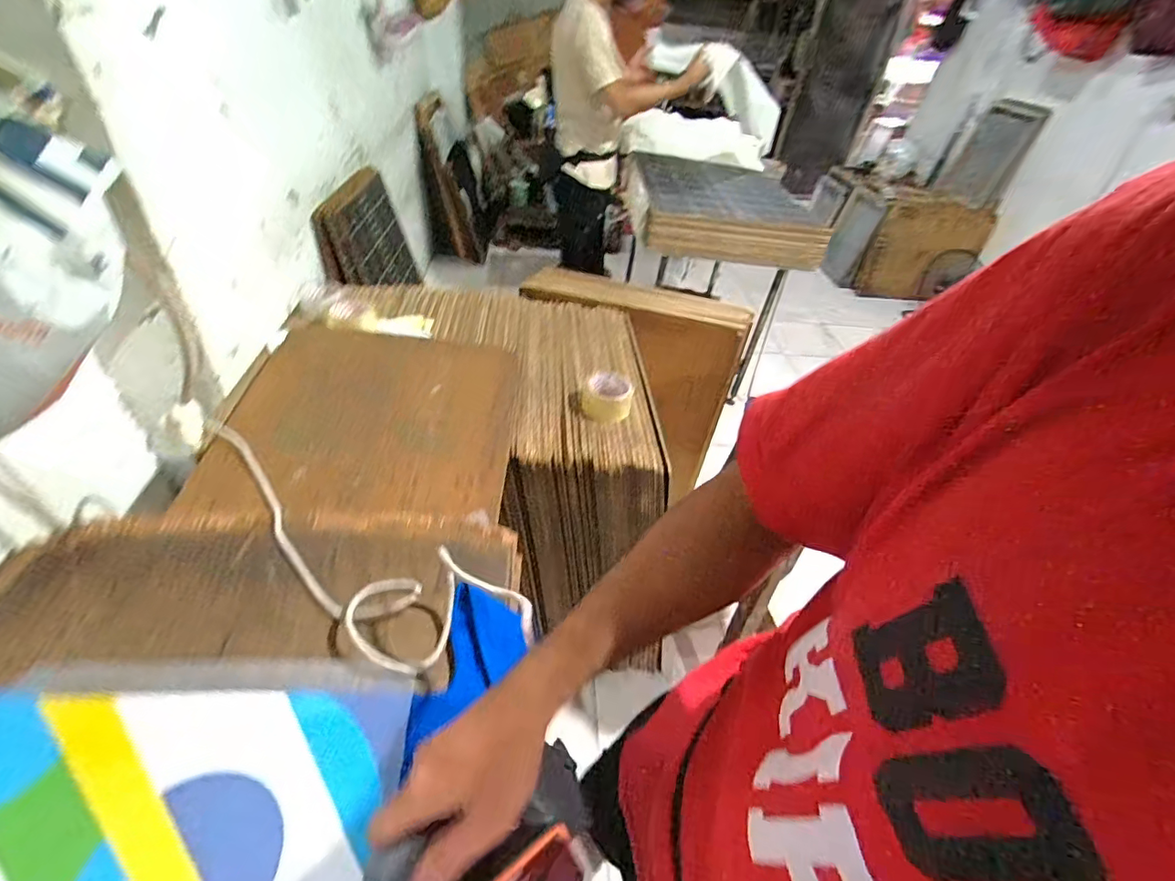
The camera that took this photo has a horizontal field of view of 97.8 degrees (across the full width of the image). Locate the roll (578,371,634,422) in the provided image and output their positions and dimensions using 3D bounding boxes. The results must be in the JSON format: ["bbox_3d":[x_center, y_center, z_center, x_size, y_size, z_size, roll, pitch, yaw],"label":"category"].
[{"bbox_3d":[0.039,-0.088,0.987,0.093,0.055,0.093,4,41,-4],"label":"roll"}]

